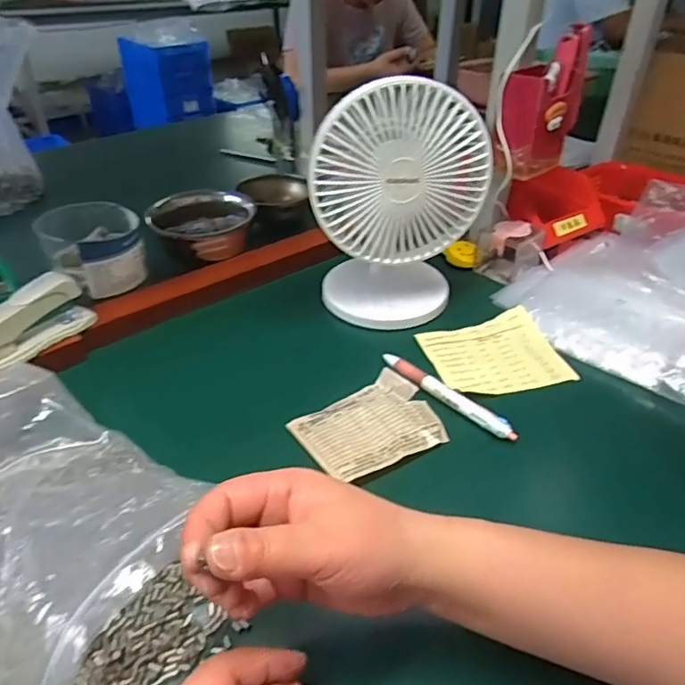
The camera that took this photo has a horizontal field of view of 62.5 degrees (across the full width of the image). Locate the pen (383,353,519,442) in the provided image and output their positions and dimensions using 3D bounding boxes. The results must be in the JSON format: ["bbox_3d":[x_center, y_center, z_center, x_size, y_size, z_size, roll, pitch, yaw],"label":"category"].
[{"bbox_3d":[0.090,0.044,0.492,0.016,0.015,0.141,-27,44,-32],"label":"pen"}]

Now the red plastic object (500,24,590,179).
[{"bbox_3d":[0.206,-0.248,0.589,0.094,0.136,0.055,-24,35,-30],"label":"red plastic object"}]

